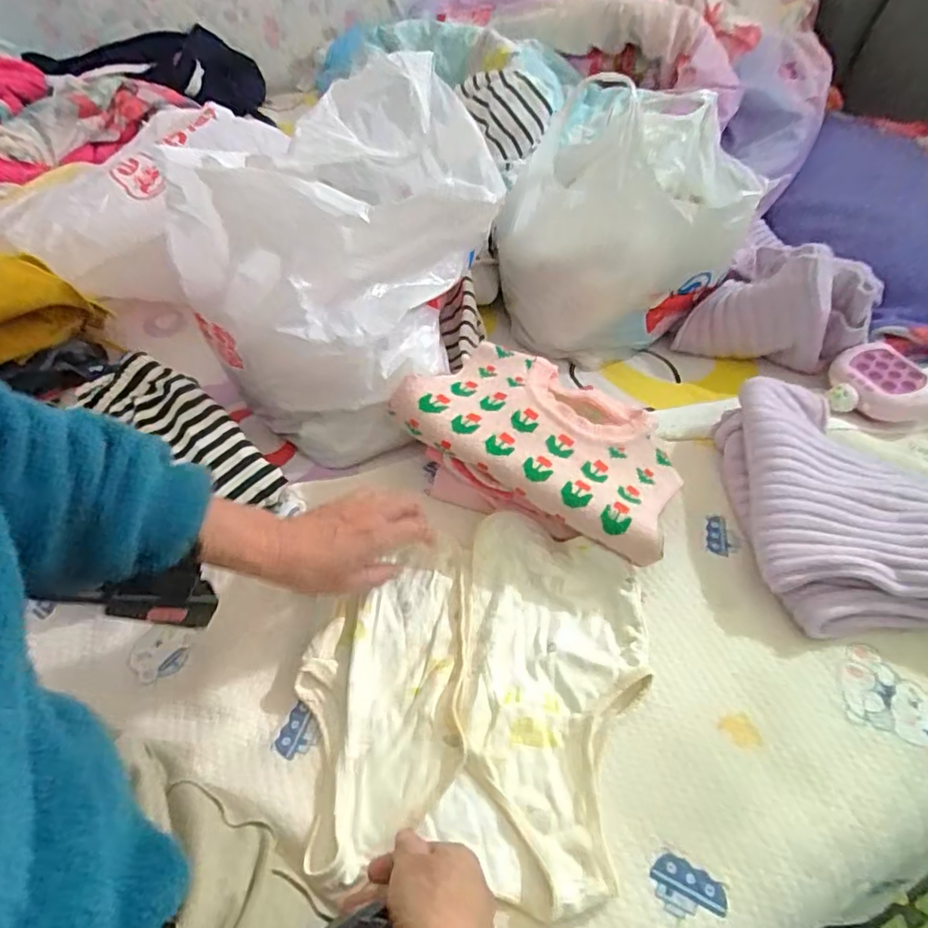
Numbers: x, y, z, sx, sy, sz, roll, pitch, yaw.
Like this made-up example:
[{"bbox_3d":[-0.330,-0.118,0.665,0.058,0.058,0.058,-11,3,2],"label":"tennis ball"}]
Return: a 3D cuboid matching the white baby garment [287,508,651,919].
[{"bbox_3d":[0.008,0.166,0.474,0.251,0.039,0.278,7,46,6],"label":"white baby garment"}]

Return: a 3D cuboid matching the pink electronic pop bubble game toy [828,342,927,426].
[{"bbox_3d":[0.492,-0.095,0.705,0.117,0.041,0.089,30,52,25],"label":"pink electronic pop bubble game toy"}]

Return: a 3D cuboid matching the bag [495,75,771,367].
[{"bbox_3d":[0.186,-0.270,0.741,0.271,0.277,0.153,1,46,0],"label":"bag"}]

